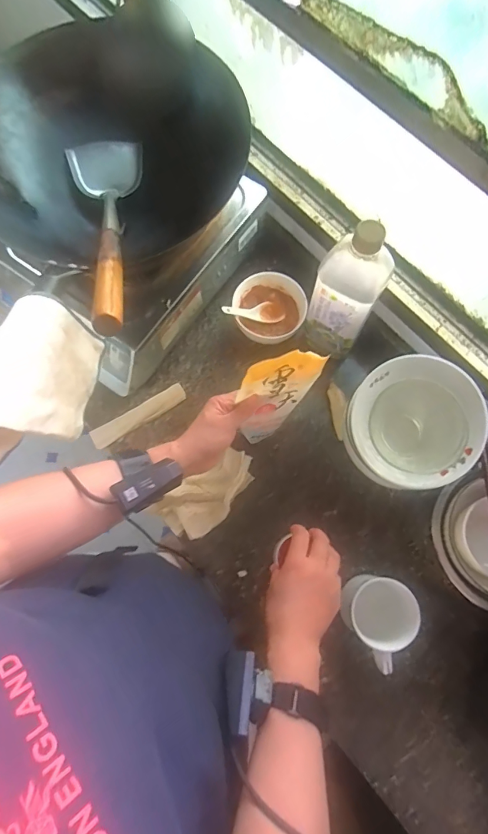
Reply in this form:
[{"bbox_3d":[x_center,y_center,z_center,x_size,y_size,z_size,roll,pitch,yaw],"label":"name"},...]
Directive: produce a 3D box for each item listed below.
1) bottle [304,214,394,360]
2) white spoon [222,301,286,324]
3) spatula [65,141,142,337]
[{"bbox_3d":[0.138,-0.164,0.583,0.079,0.240,0.058,24,75,7],"label":"bottle"},{"bbox_3d":[0.015,-0.166,0.684,0.109,0.017,0.038,-8,71,-32],"label":"white spoon"},{"bbox_3d":[-0.149,-0.238,0.504,0.094,0.057,0.394,-17,47,-5],"label":"spatula"}]

